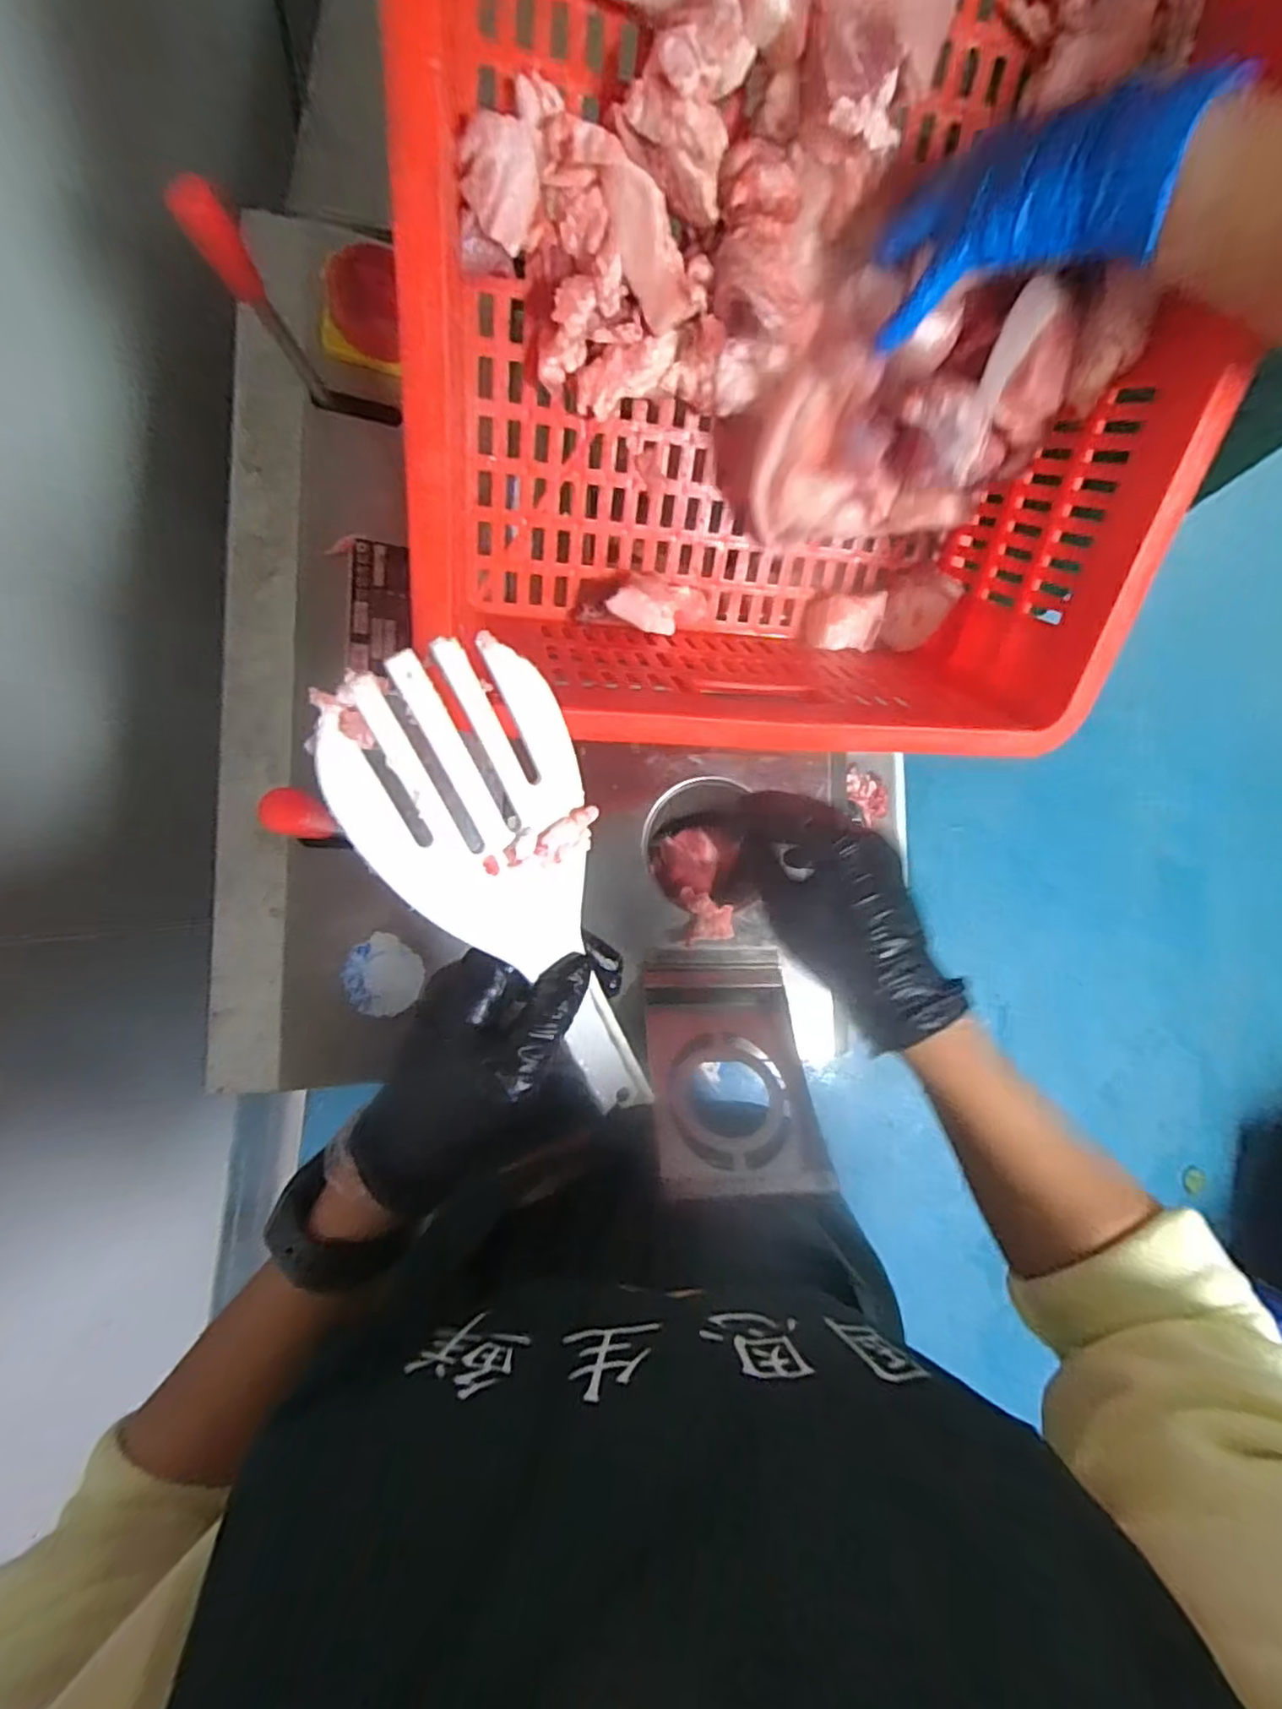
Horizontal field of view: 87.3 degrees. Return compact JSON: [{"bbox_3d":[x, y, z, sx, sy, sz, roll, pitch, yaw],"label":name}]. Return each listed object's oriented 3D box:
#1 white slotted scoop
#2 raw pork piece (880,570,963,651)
[{"bbox_3d":[-0.041,0.031,0.289,0.082,0.025,0.240,-27,122,-8],"label":"white slotted scoop"},{"bbox_3d":[0.212,-0.190,0.517,0.041,0.033,0.054,28,84,-5],"label":"raw pork piece"}]

